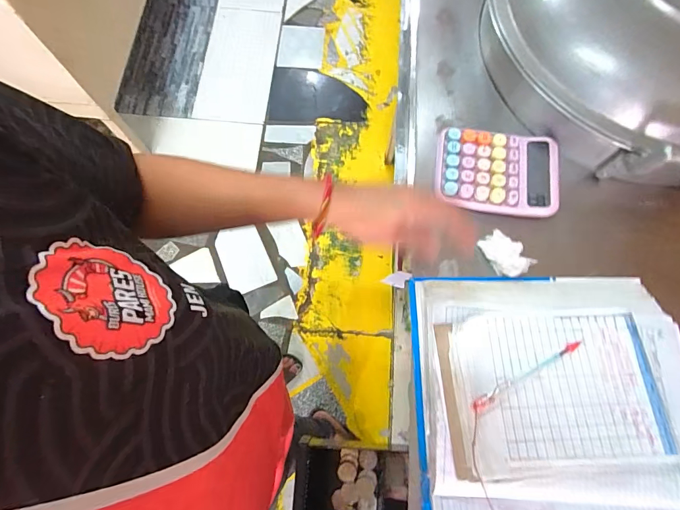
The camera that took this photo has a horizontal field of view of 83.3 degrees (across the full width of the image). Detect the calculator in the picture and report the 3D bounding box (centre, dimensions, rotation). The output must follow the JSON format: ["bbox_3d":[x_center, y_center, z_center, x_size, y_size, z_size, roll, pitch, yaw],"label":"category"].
[{"bbox_3d":[0.196,-0.106,0.479,0.149,0.015,0.107,7,73,2],"label":"calculator"}]

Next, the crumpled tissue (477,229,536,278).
[{"bbox_3d":[0.198,-0.002,0.458,0.038,0.021,0.059,-26,75,-8],"label":"crumpled tissue"}]

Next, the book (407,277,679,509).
[{"bbox_3d":[0.222,0.233,0.375,0.274,0.047,0.430,0,73,0],"label":"book"}]

